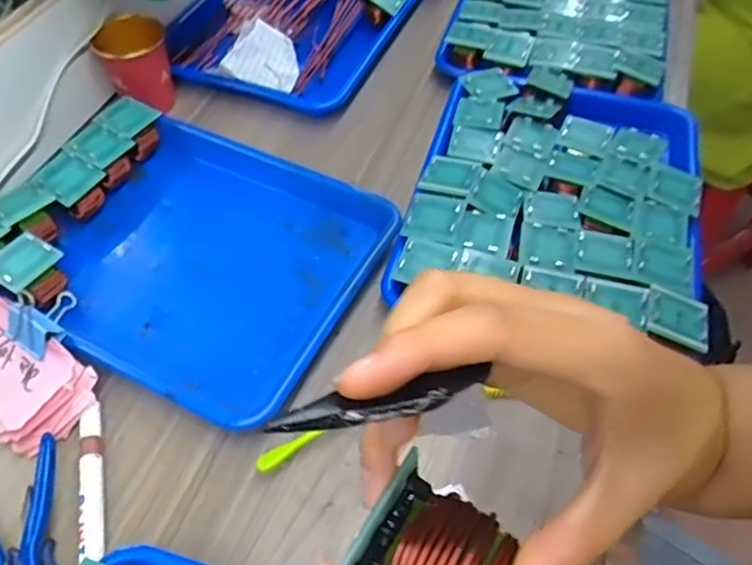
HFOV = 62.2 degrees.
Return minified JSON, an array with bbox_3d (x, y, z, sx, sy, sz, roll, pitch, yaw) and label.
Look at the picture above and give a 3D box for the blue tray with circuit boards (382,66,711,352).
[{"bbox_3d":[0.166,-0.091,0.564,0.236,0.049,0.311,14,54,10],"label":"blue tray with circuit boards"}]

